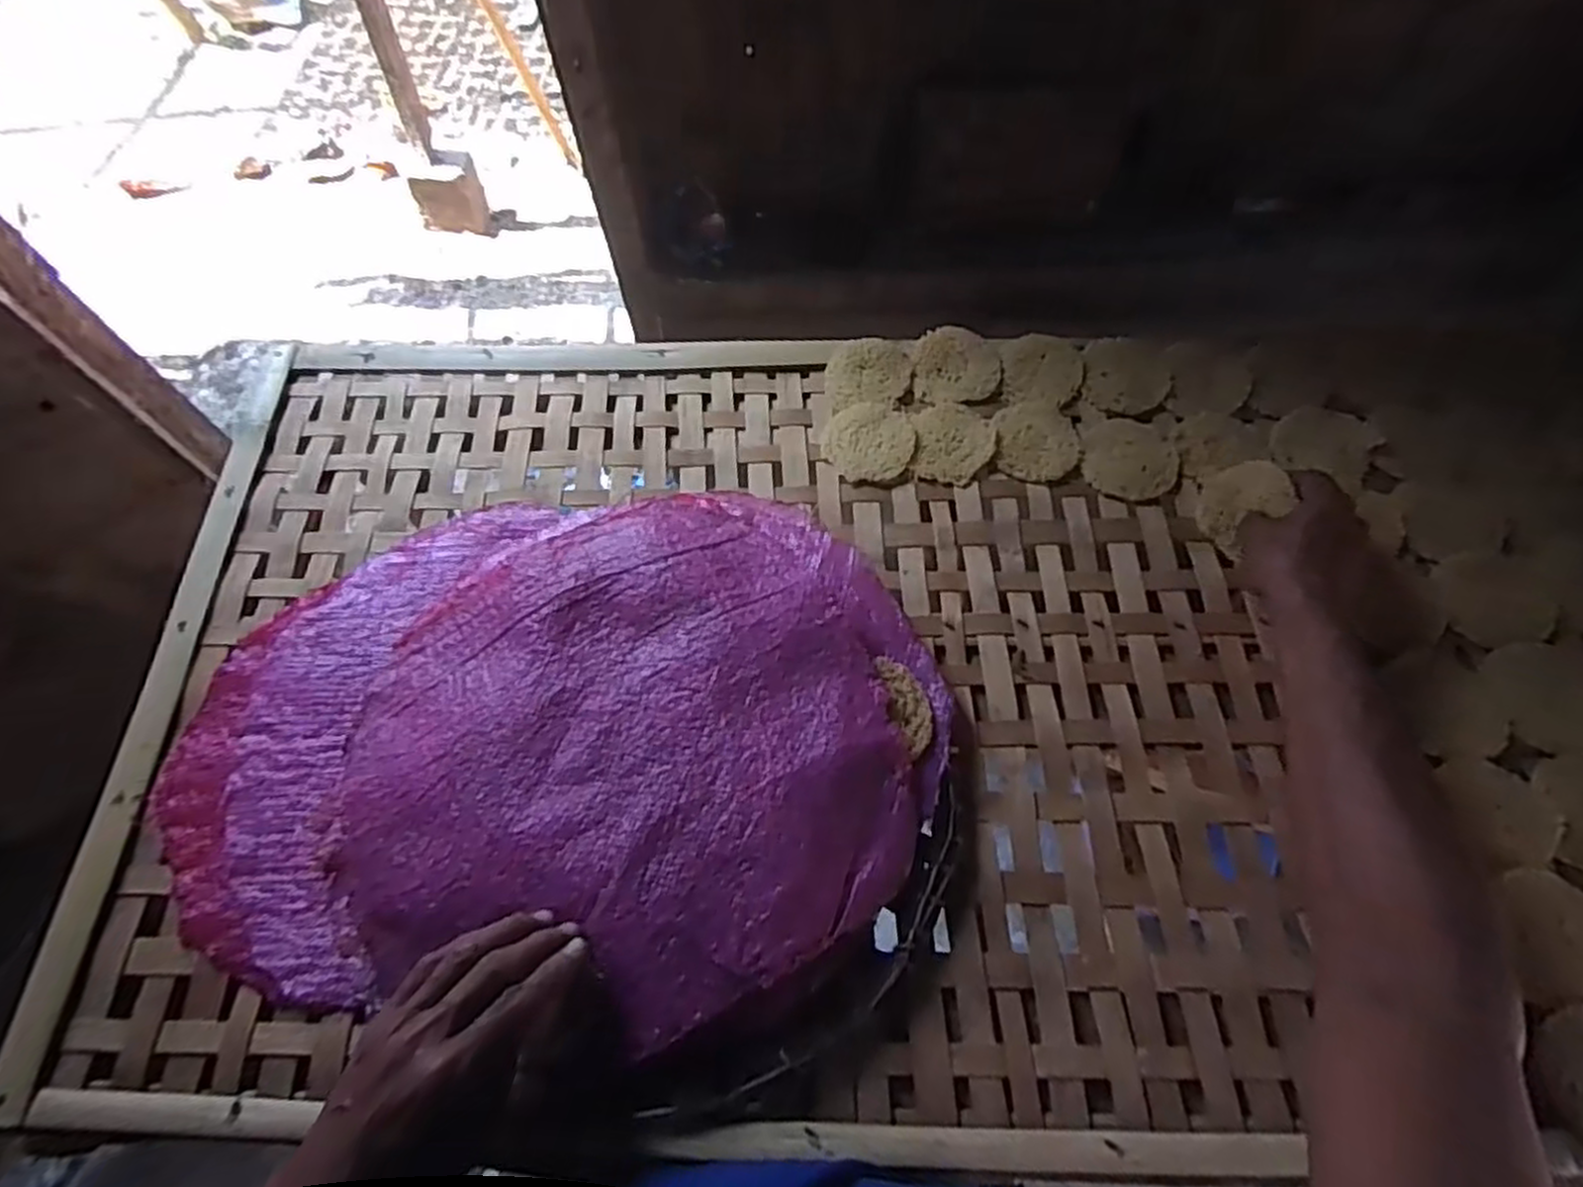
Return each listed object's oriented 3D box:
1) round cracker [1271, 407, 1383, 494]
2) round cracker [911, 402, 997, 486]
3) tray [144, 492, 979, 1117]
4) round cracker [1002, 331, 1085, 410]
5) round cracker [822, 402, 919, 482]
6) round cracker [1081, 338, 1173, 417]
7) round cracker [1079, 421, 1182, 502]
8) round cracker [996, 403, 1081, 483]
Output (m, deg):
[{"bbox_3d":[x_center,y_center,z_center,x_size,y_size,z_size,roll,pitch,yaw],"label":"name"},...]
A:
[{"bbox_3d":[0.446,-0.127,0.652,0.074,0.007,0.068,-4,67,10],"label":"round cracker"},{"bbox_3d":[0.138,-0.132,0.664,0.068,0.005,0.080,2,63,2],"label":"round cracker"},{"bbox_3d":[-0.152,0.090,0.522,0.507,0.043,0.392,13,63,9],"label":"tray"},{"bbox_3d":[0.224,-0.201,0.693,0.070,0.008,0.072,1,63,2],"label":"round cracker"},{"bbox_3d":[0.066,-0.132,0.667,0.075,0.010,0.079,-1,63,1],"label":"round cracker"},{"bbox_3d":[0.297,-0.193,0.687,0.072,0.014,0.074,-1,63,1],"label":"round cracker"},{"bbox_3d":[0.284,-0.115,0.652,0.076,0.004,0.079,-1,63,1],"label":"round cracker"},{"bbox_3d":[0.209,-0.131,0.662,0.068,0.004,0.081,6,63,4],"label":"round cracker"}]

